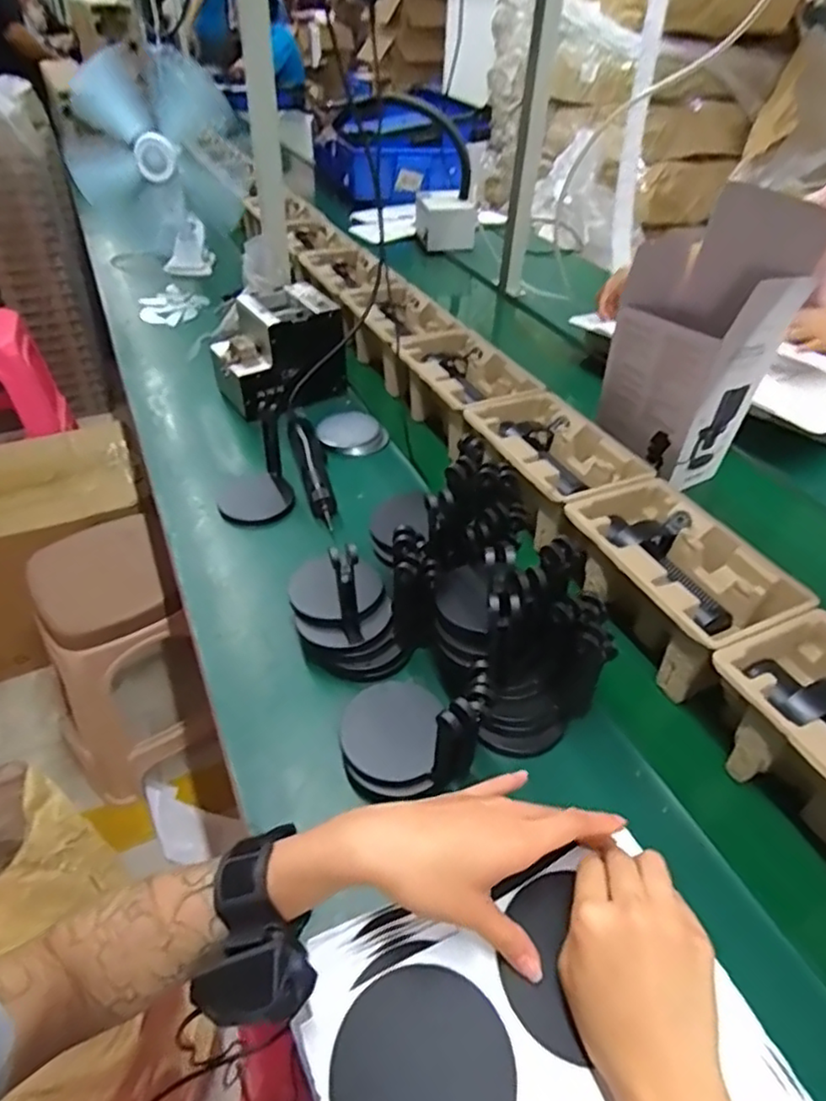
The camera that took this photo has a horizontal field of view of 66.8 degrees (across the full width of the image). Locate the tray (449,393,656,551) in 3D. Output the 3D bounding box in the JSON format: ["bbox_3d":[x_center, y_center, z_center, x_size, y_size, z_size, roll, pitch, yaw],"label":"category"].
[{"bbox_3d":[0.176,-0.116,0.815,0.152,0.073,0.232,-16,42,-26],"label":"tray"}]

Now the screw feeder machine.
[{"bbox_3d":[-0.219,-0.328,1.016,0.191,0.154,0.141,-17,42,-26],"label":"screw feeder machine"}]

